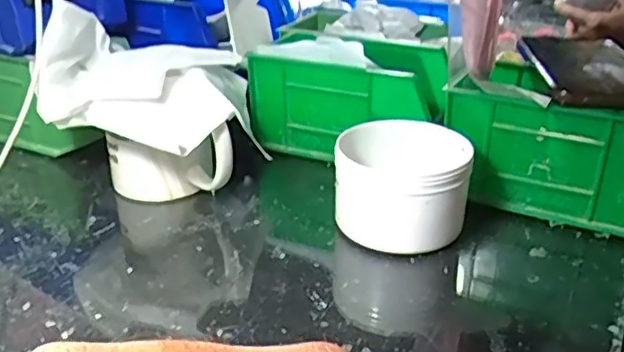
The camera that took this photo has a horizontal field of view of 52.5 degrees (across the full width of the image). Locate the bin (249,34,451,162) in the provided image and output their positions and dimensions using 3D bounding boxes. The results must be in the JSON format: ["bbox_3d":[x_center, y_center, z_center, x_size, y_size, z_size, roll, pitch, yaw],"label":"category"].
[{"bbox_3d":[0.032,-0.078,0.572,0.166,0.088,0.108,12,29,22],"label":"bin"}]

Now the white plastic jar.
[{"bbox_3d":[0.062,0.007,0.443,0.087,0.068,0.088,1,27,0],"label":"white plastic jar"}]

